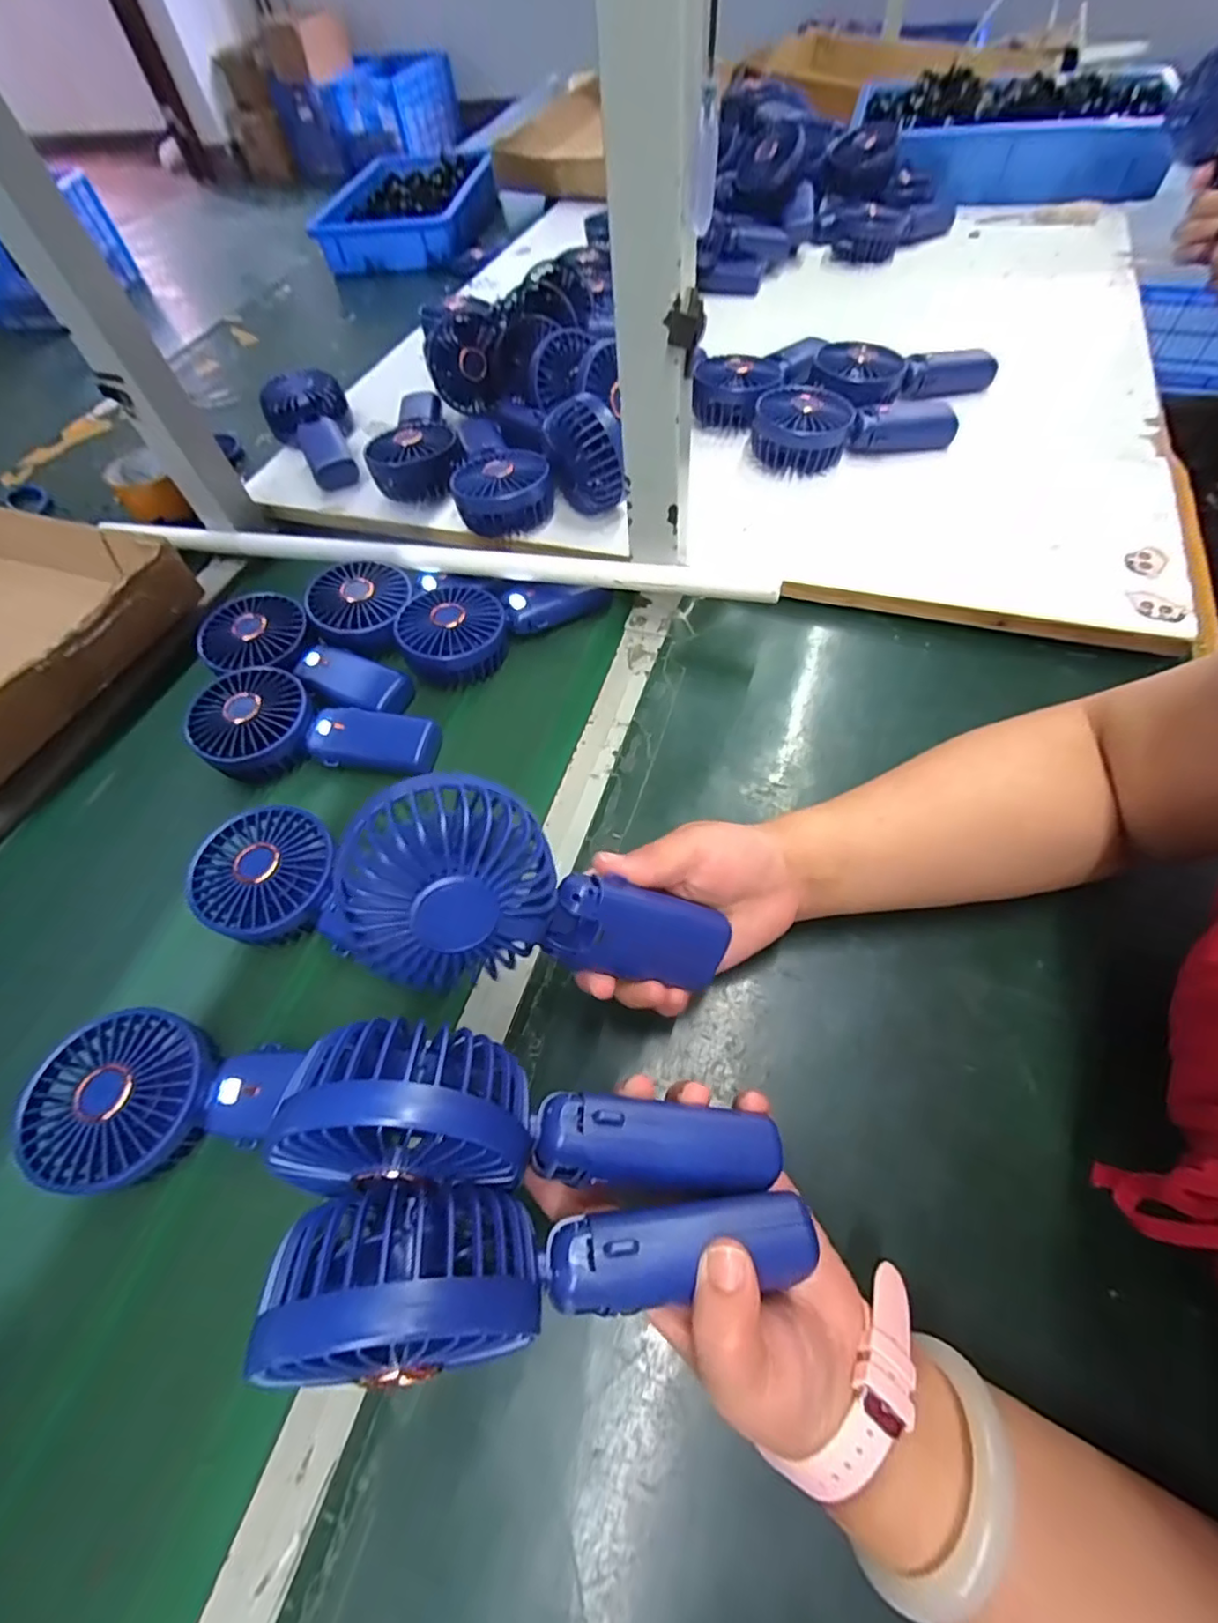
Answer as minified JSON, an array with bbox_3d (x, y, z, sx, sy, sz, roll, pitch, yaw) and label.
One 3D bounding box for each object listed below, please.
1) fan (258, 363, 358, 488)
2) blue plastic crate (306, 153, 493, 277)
[{"bbox_3d":[-0.307,-0.399,0.627,0.080,0.049,0.160,-23,61,-9],"label":"fan"},{"bbox_3d":[-0.335,-1.055,1.065,0.275,0.077,0.357,3,60,7],"label":"blue plastic crate"}]

